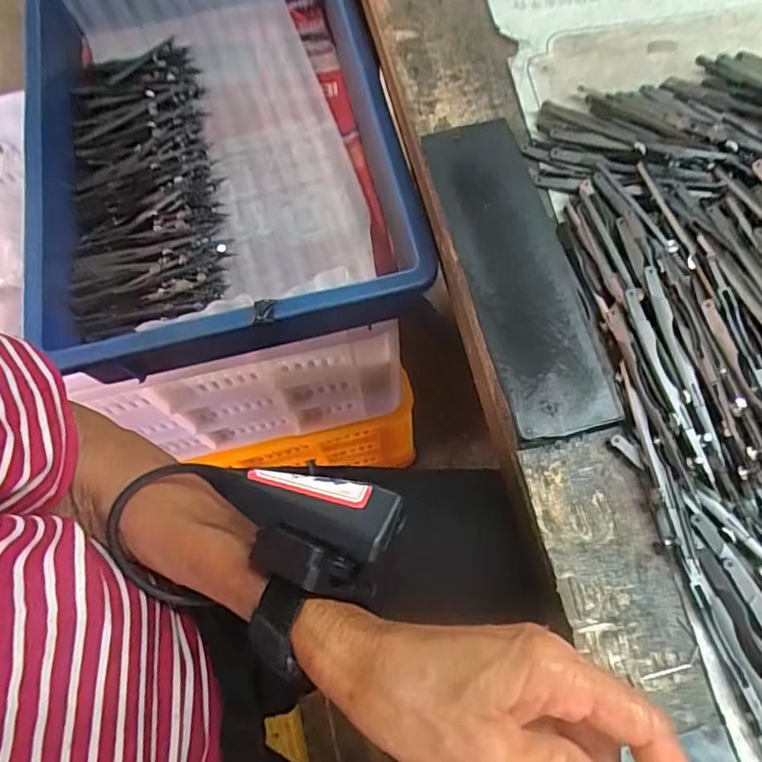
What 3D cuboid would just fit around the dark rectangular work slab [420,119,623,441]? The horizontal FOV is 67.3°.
[{"bbox_3d":[0.078,-0.069,0.340,0.061,0.016,0.208,-12,68,-2],"label":"dark rectangular work slab"}]

